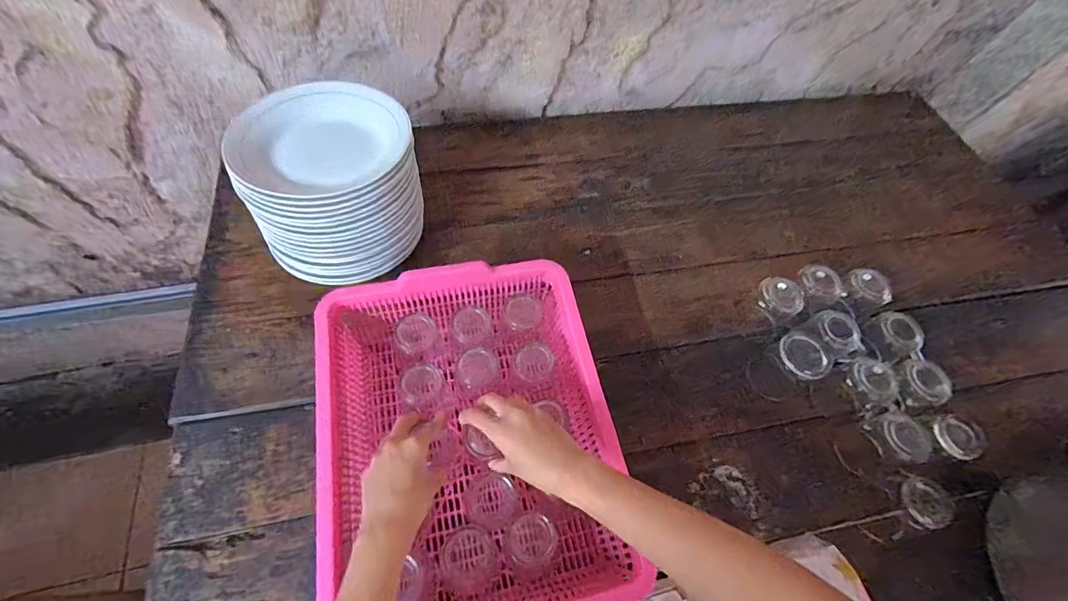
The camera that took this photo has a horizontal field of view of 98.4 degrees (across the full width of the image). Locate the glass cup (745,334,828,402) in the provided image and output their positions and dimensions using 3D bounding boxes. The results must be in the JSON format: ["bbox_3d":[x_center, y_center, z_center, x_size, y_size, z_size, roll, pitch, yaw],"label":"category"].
[{"bbox_3d":[0.350,0.094,0.642,0.072,0.084,0.072,-25,64,-18],"label":"glass cup"}]

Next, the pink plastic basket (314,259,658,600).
[{"bbox_3d":[-0.074,0.153,0.539,0.309,0.132,0.376,-9,60,-10],"label":"pink plastic basket"}]

